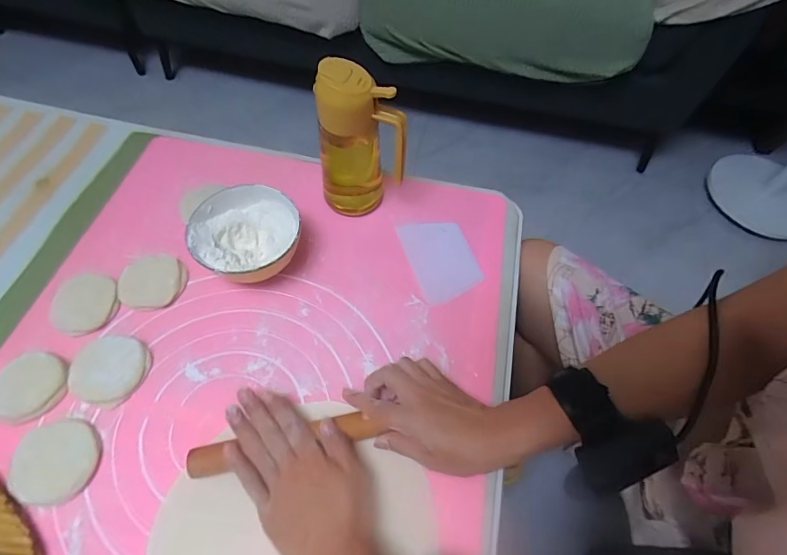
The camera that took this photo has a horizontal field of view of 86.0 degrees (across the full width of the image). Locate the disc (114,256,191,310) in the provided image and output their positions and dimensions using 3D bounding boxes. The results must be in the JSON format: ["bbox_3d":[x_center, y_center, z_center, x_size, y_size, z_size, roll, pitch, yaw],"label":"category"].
[{"bbox_3d":[-0.272,0.003,0.478,0.064,0.014,0.068,2,59,-3],"label":"disc"}]

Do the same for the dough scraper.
[{"bbox_3d":[0.061,-0.025,0.524,0.081,0.005,0.110,-15,66,-15],"label":"dough scraper"}]

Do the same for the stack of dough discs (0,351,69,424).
[{"bbox_3d":[-0.353,0.105,0.410,0.063,0.013,0.064,24,60,10],"label":"stack of dough discs"}]

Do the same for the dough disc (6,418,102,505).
[{"bbox_3d":[-0.303,0.164,0.380,0.065,0.015,0.068,2,59,-3],"label":"dough disc"}]

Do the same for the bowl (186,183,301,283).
[{"bbox_3d":[-0.161,-0.039,0.478,0.112,0.067,0.116,2,59,-3],"label":"bowl"}]

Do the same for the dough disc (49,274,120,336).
[{"bbox_3d":[-0.336,0.029,0.458,0.065,0.008,0.070,2,59,-3],"label":"dough disc"}]

